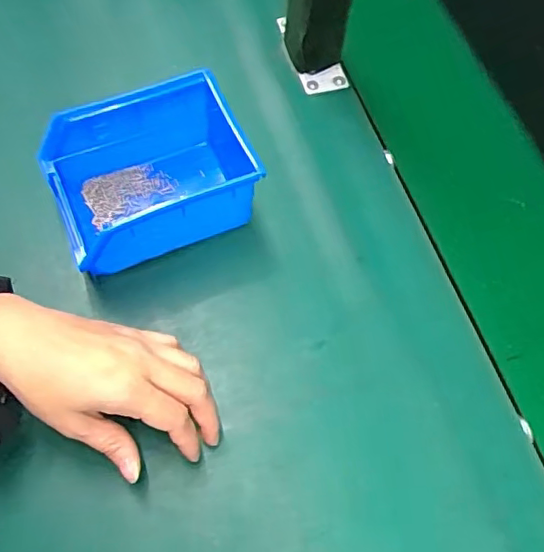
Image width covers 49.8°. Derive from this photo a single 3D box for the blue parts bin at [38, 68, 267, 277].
[{"bbox_3d":[-0.087,-0.071,0.439,0.146,0.078,0.108,-21,63,-13],"label":"blue parts bin"}]

